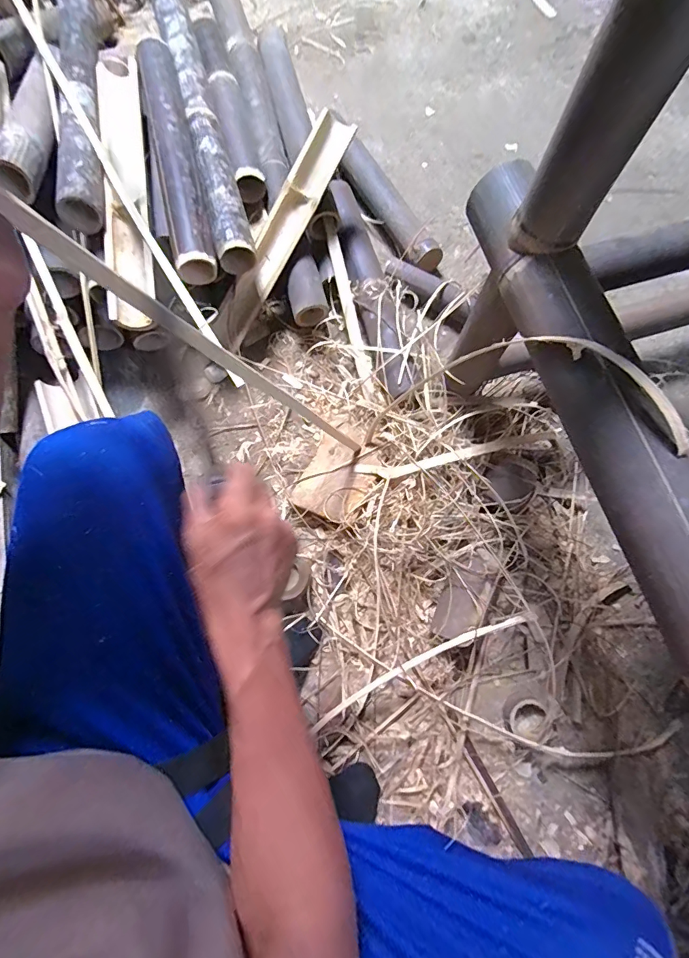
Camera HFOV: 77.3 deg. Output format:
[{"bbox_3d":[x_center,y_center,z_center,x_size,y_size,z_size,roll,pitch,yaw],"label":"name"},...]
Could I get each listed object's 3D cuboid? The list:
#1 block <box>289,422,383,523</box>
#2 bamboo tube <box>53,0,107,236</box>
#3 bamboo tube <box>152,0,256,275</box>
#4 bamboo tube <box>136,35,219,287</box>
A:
[{"bbox_3d":[-0.004,-0.006,0.741,0.119,0.039,0.164,28,77,8],"label":"block"},{"bbox_3d":[-0.430,-0.632,0.702,0.062,0.052,0.574,-10,75,-1],"label":"bamboo tube"},{"bbox_3d":[-0.267,-0.679,0.780,0.062,0.072,0.699,-16,75,-3],"label":"bamboo tube"},{"bbox_3d":[-0.276,-0.529,0.703,0.061,0.060,0.464,-13,75,-2],"label":"bamboo tube"}]

